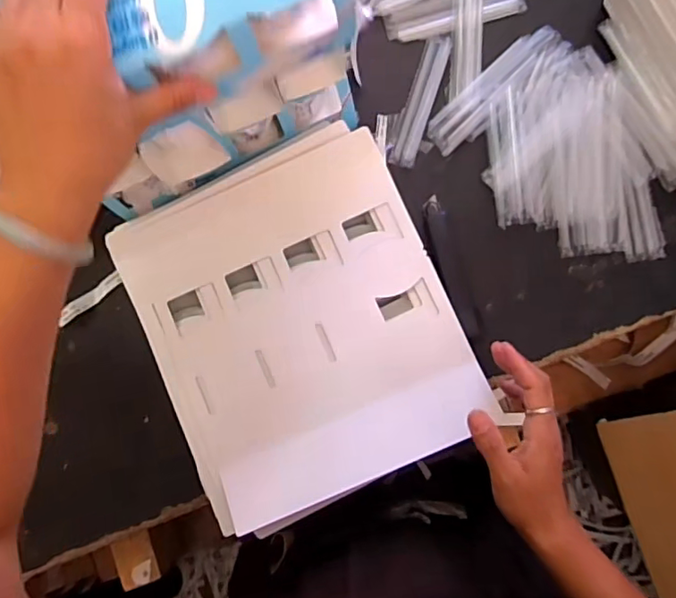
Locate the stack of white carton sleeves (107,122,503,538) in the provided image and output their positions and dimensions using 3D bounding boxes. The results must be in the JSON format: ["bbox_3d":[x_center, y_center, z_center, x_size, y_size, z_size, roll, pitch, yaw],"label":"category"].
[{"bbox_3d":[-0.039,0.028,0.536,0.288,0.034,0.328,-24,83,1],"label":"stack of white carton sleeves"}]

